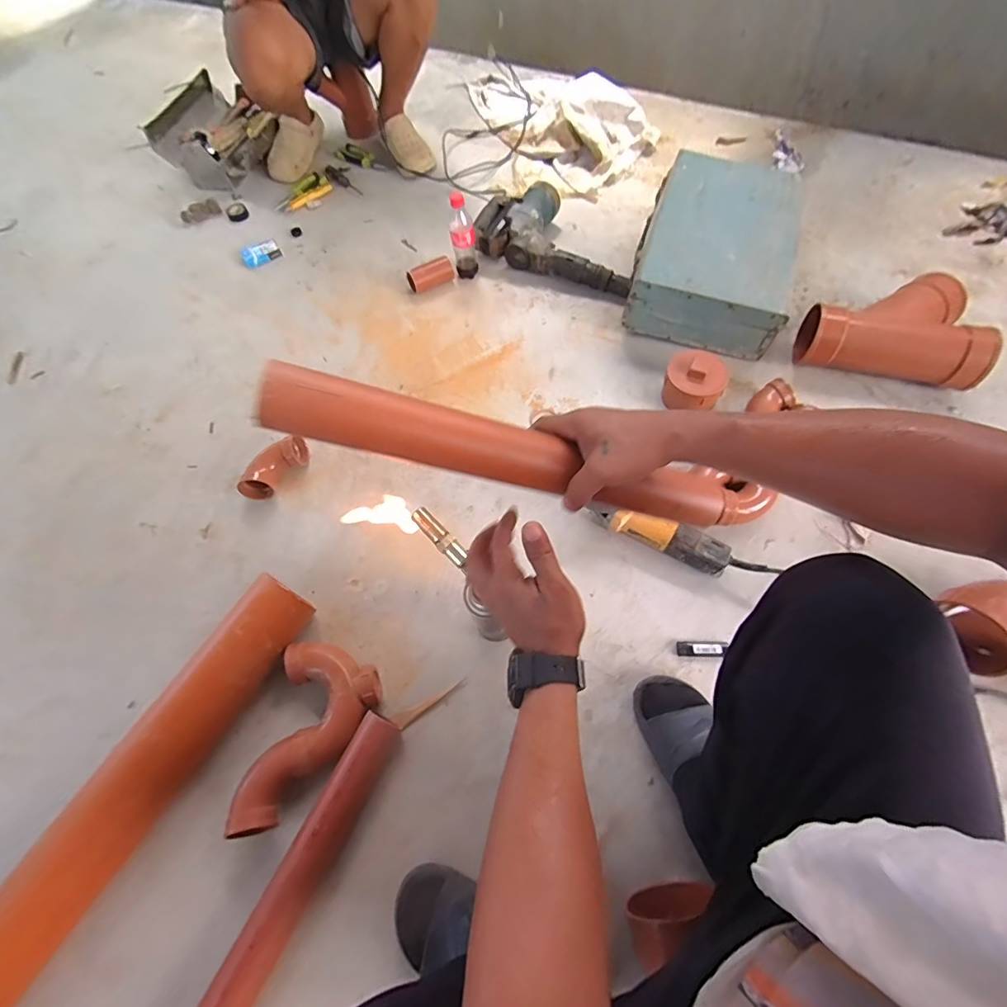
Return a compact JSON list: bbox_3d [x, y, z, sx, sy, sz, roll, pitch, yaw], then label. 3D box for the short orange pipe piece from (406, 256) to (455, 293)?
[{"bbox_3d":[-0.179,-0.562,1.161,0.111,0.054,0.044,-24,65,-10],"label":"short orange pipe piece"}]

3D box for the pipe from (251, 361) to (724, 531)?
[{"bbox_3d":[0.019,-0.037,0.432,0.438,0.048,0.059,13,62,-17],"label":"pipe"}]

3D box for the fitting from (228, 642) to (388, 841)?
[{"bbox_3d":[-0.272,0.337,0.684,0.152,0.075,0.252,5,63,6],"label":"fitting"}]

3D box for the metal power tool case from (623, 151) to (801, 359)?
[{"bbox_3d":[0.474,-0.578,1.043,0.307,0.118,0.479,15,65,11],"label":"metal power tool case"}]

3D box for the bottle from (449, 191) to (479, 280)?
[{"bbox_3d":[-0.094,-0.629,1.109,0.056,0.185,0.050,-4,63,0],"label":"bottle"}]

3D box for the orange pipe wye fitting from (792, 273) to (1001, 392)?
[{"bbox_3d":[0.758,-0.342,0.924,0.302,0.132,0.183,18,66,13],"label":"orange pipe wye fitting"}]

